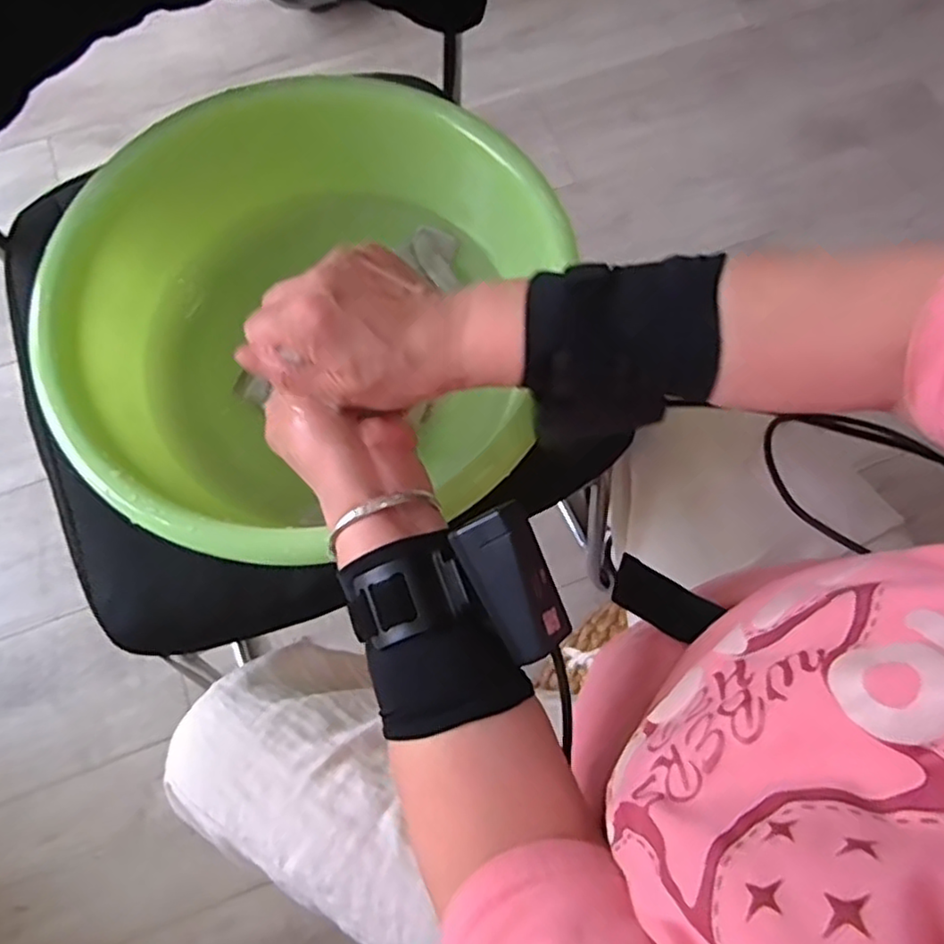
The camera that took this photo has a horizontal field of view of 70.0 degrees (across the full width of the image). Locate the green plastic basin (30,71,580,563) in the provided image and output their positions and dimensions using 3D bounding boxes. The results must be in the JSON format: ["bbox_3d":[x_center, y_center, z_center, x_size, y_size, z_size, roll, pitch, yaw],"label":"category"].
[{"bbox_3d":[-0.112,-0.102,0.470,0.314,0.127,0.331,0,74,1],"label":"green plastic basin"}]

